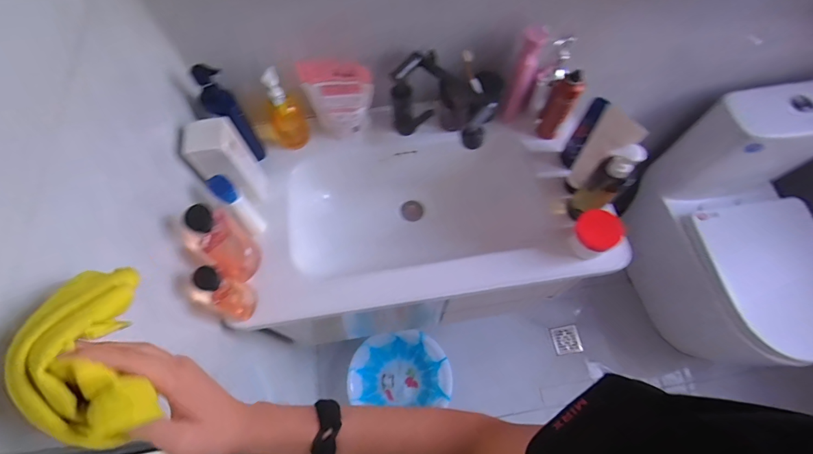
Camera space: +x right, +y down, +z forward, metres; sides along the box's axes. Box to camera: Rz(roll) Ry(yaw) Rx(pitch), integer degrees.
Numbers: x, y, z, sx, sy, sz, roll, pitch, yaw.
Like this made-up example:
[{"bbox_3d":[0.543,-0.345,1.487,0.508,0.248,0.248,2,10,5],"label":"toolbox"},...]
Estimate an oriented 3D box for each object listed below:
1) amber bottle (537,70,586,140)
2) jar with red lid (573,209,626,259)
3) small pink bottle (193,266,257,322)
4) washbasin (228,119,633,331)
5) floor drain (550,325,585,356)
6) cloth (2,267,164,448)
[{"bbox_3d":[0.330,-0.260,0.828,0.056,0.182,0.054,19,66,9],"label":"amber bottle"},{"bbox_3d":[0.369,0.014,0.741,0.079,0.065,0.082,0,64,0],"label":"jar with red lid"},{"bbox_3d":[-0.303,0.114,0.647,0.037,0.167,0.059,33,69,15],"label":"small pink bottle"},{"bbox_3d":[0.033,-0.040,0.875,0.696,0.193,0.389,-8,65,-3],"label":"washbasin"},{"bbox_3d":[0.640,0.449,1.523,0.117,0.008,0.106,-9,78,-6],"label":"floor drain"},{"bbox_3d":[-0.257,0.092,0.303,0.068,0.052,0.168,-30,55,-13],"label":"cloth"}]

